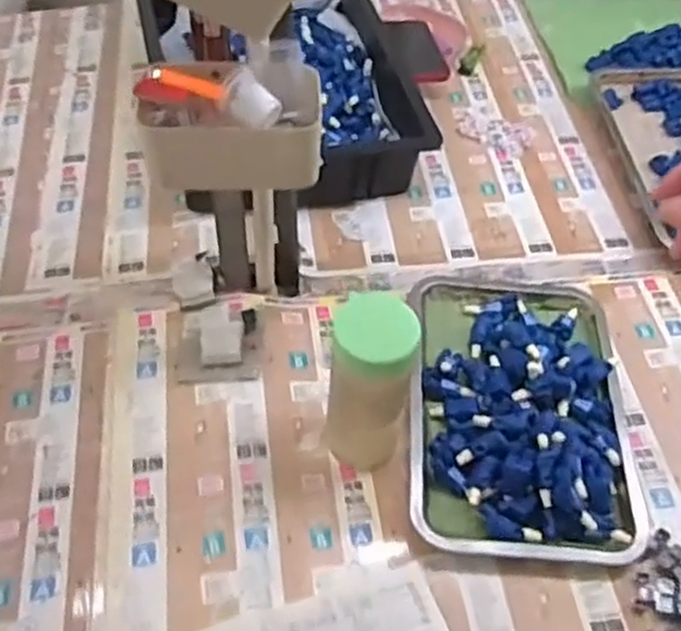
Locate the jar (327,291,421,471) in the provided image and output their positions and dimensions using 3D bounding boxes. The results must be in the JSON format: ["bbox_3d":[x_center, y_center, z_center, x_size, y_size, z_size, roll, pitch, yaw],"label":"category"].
[{"bbox_3d":[0.025,0.061,0.649,0.065,0.196,0.054,12,54,8],"label":"jar"}]

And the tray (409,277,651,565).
[{"bbox_3d":[0.178,0.074,0.745,0.210,0.040,0.323,3,54,1],"label":"tray"}]

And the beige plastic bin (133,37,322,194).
[{"bbox_3d":[-0.087,-0.155,0.598,0.144,0.075,0.092,-3,52,-5],"label":"beige plastic bin"}]

